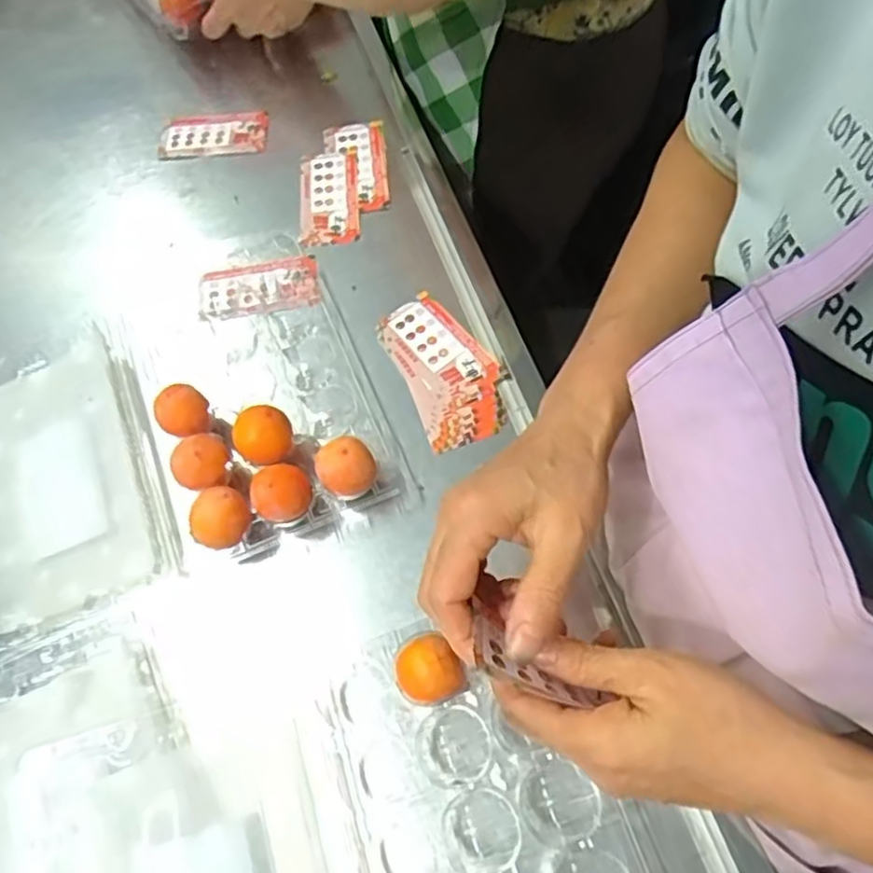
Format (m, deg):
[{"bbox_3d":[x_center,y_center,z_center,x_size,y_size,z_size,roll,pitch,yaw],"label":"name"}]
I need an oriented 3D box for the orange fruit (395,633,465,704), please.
[{"bbox_3d":[-0.005,0.143,0.416,0.037,0.043,0.038,-2,67,4],"label":"orange fruit"}]

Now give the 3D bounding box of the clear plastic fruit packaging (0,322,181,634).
[{"bbox_3d":[-0.278,0.029,0.496,0.141,0.027,0.202,-21,67,-6],"label":"clear plastic fruit packaging"}]

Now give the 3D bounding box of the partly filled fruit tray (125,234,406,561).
[{"bbox_3d":[-0.142,-0.044,0.506,0.157,0.045,0.258,-22,67,-7],"label":"partly filled fruit tray"}]

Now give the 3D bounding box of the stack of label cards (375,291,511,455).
[{"bbox_3d":[0.007,-0.053,0.520,0.070,0.011,0.130,-24,67,-8],"label":"stack of label cards"}]

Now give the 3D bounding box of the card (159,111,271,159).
[{"bbox_3d":[-0.206,-0.280,0.635,0.098,0.009,0.049,-4,66,1],"label":"card"}]

